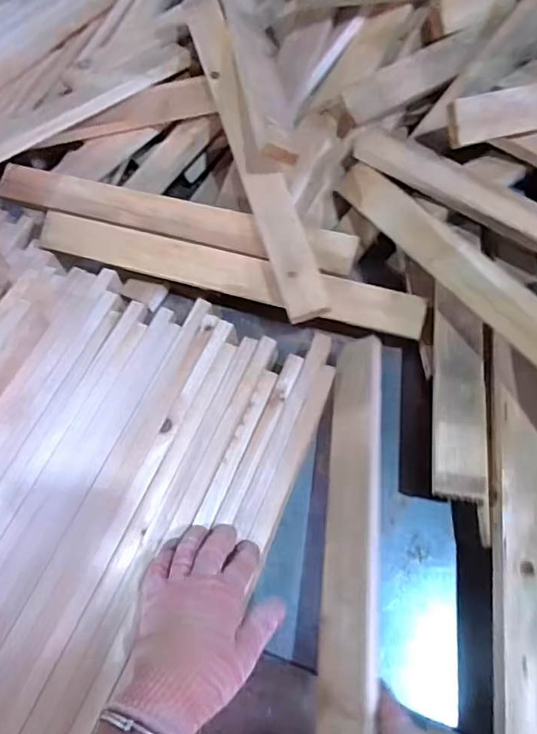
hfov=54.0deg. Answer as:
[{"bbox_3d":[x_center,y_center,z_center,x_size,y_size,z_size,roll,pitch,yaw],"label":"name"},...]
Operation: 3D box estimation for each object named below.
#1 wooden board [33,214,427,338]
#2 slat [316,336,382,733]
[{"bbox_3d":[-0.056,-0.118,0.656,0.494,0.018,0.050,15,98,9],"label":"wooden board"},{"bbox_3d":[0.075,0.183,0.492,0.055,0.021,0.487,-12,52,29],"label":"slat"}]

